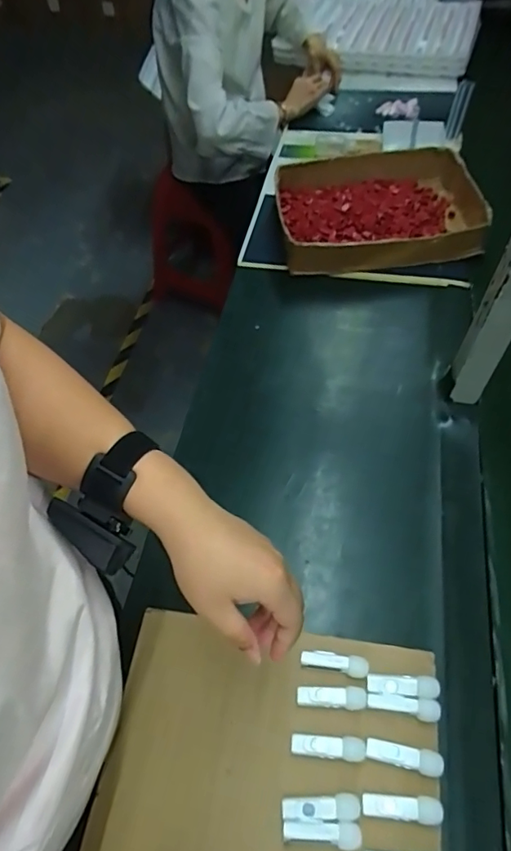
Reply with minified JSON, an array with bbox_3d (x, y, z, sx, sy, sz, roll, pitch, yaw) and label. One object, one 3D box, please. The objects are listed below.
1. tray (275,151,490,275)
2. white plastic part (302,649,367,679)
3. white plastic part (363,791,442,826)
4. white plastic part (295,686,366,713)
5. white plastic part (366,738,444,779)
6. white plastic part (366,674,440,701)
[{"bbox_3d":[0.228,-0.402,0.960,0.357,0.105,0.299,-1,55,-1],"label":"tray"},{"bbox_3d":[0.077,0.230,0.502,0.063,0.010,0.018,10,56,7],"label":"white plastic part"},{"bbox_3d":[0.123,0.321,0.434,0.065,0.007,0.018,4,56,3],"label":"white plastic part"},{"bbox_3d":[0.072,0.256,0.487,0.063,0.010,0.019,5,56,3],"label":"white plastic part"},{"bbox_3d":[0.131,0.292,0.455,0.065,0.009,0.018,11,56,8],"label":"white plastic part"},{"bbox_3d":[0.139,0.245,0.485,0.064,0.010,0.019,3,56,2],"label":"white plastic part"}]

